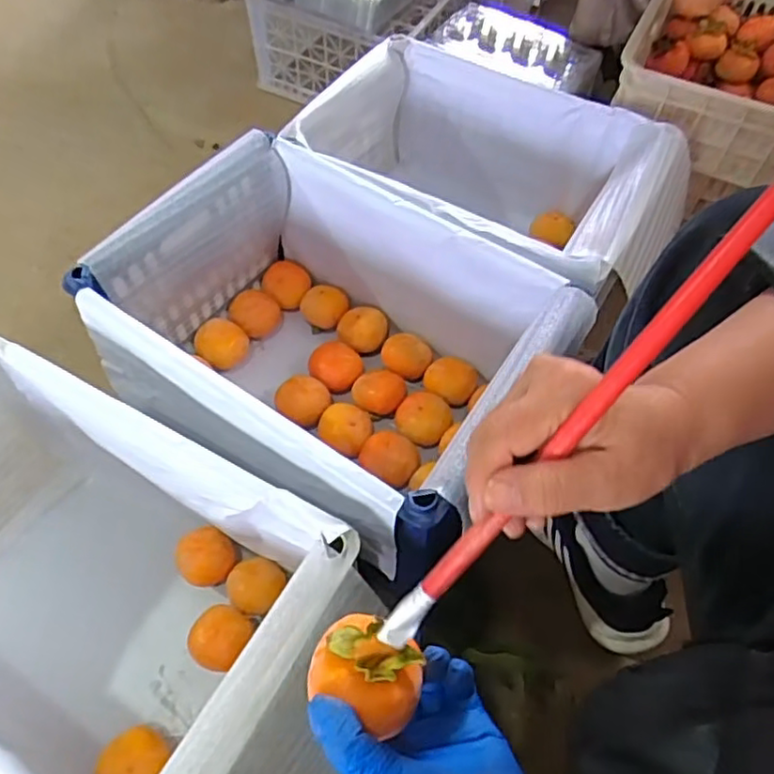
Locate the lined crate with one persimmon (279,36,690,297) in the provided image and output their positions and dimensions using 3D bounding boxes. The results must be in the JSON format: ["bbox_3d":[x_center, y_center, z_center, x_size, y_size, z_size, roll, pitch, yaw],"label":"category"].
[{"bbox_3d":[0.129,-0.258,0.871,0.440,0.216,0.310,32,63,18],"label":"lined crate with one persimmon"}]

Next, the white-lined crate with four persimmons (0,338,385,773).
[{"bbox_3d":[-0.245,0.210,0.567,0.471,0.215,0.301,26,61,15],"label":"white-lined crate with four persimmons"}]

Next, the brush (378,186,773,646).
[{"bbox_3d":[0.070,0.027,0.271,0.012,0.011,0.252,45,111,24],"label":"brush"}]

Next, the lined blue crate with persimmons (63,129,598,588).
[{"bbox_3d":[-0.062,-0.031,0.722,0.432,0.244,0.316,31,62,18],"label":"lined blue crate with persimmons"}]

